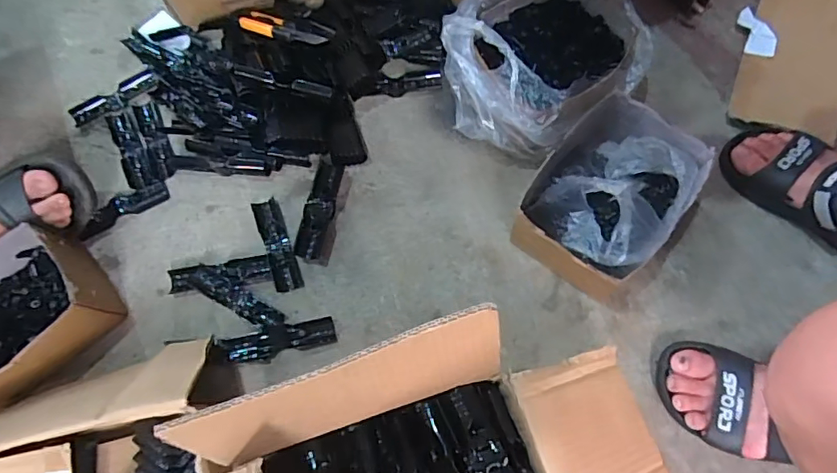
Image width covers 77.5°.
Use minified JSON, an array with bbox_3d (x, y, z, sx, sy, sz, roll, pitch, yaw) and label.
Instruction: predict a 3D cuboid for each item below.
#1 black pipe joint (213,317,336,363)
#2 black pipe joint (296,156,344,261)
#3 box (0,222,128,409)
[{"bbox_3d":[-0.177,0.128,0.641,0.146,0.020,0.036,-13,72,-2],"label":"black pipe joint"},{"bbox_3d":[-0.128,-0.036,0.686,0.032,0.030,0.135,9,73,5],"label":"black pipe joint"},{"bbox_3d":[-0.494,0.104,0.633,0.215,0.081,0.171,-41,75,-10],"label":"box"}]

